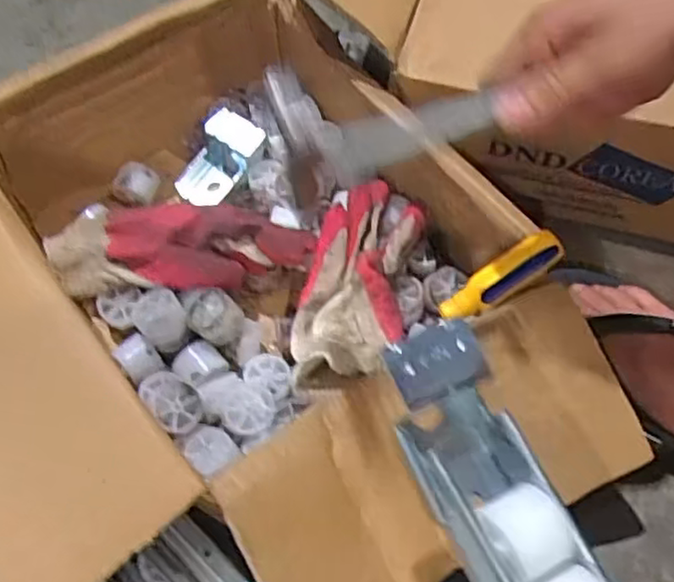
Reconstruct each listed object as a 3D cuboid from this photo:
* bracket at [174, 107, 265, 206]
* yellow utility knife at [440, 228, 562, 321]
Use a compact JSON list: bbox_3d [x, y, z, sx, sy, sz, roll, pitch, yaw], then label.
[{"bbox_3d":[-0.099,-0.113,0.587,0.046,0.043,0.078,34,67,15],"label":"bracket"},{"bbox_3d":[0.103,-0.009,0.434,0.084,0.009,0.024,-35,65,15],"label":"yellow utility knife"}]

